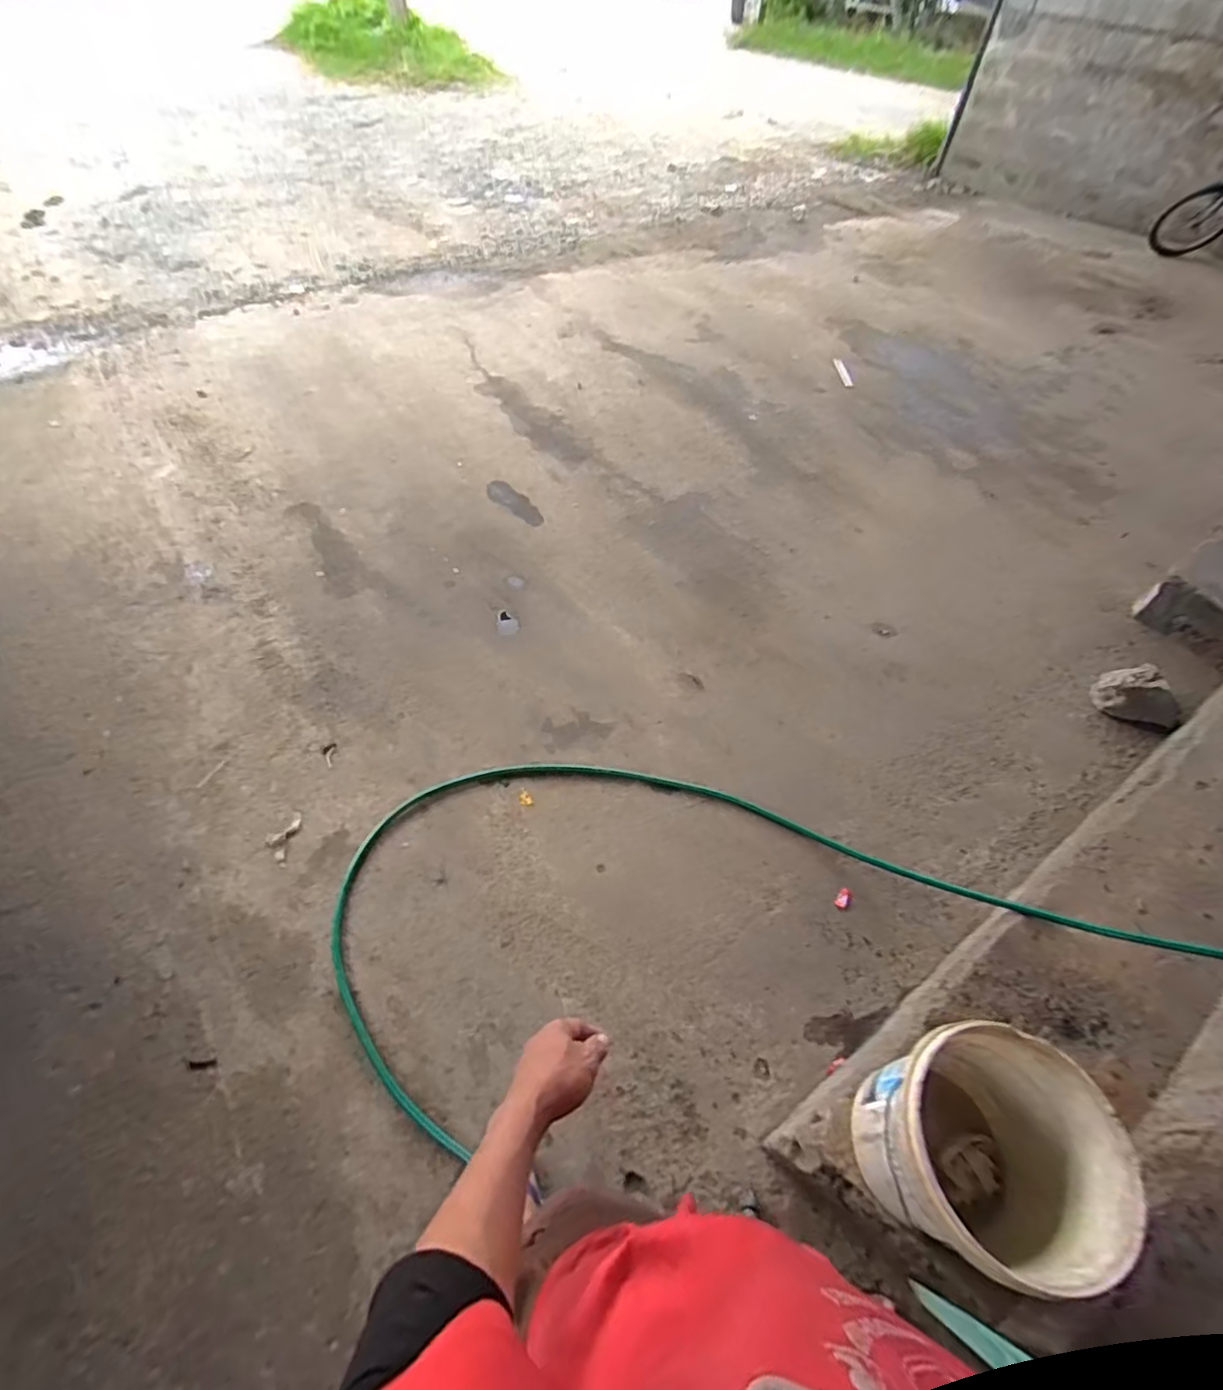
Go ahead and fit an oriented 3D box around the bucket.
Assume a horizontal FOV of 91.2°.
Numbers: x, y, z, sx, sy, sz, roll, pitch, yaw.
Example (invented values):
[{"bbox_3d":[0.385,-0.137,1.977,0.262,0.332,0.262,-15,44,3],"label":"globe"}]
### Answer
[{"bbox_3d":[0.569,0.729,0.956,0.294,0.336,0.294,1,54,-1],"label":"bucket"}]

